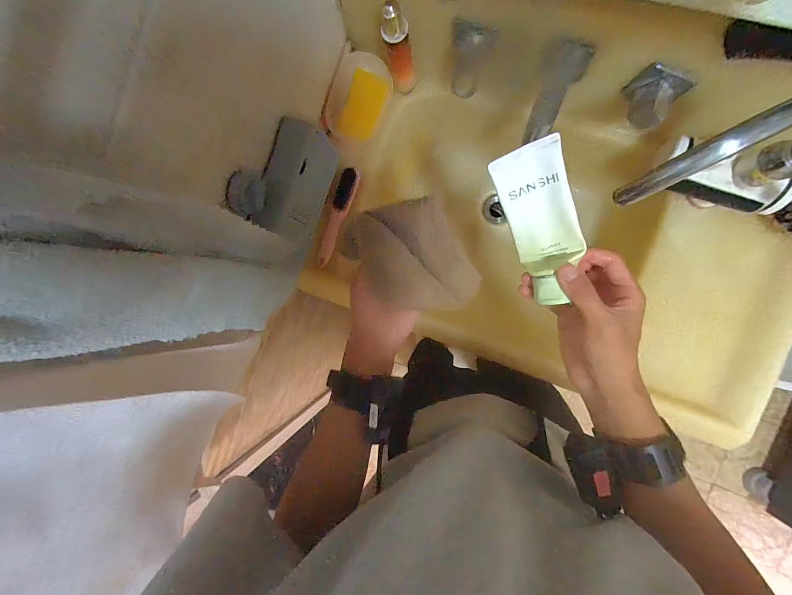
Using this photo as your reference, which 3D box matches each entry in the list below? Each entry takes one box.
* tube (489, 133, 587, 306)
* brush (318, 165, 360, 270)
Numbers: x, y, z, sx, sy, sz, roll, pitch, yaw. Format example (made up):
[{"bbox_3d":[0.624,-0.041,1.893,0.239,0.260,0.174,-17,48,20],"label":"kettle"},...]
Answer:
[{"bbox_3d":[0.132,-0.065,0.303,0.057,0.028,0.138,-18,109,9],"label":"tube"},{"bbox_3d":[-0.111,-0.147,0.614,0.019,0.038,0.182,24,96,47],"label":"brush"}]

